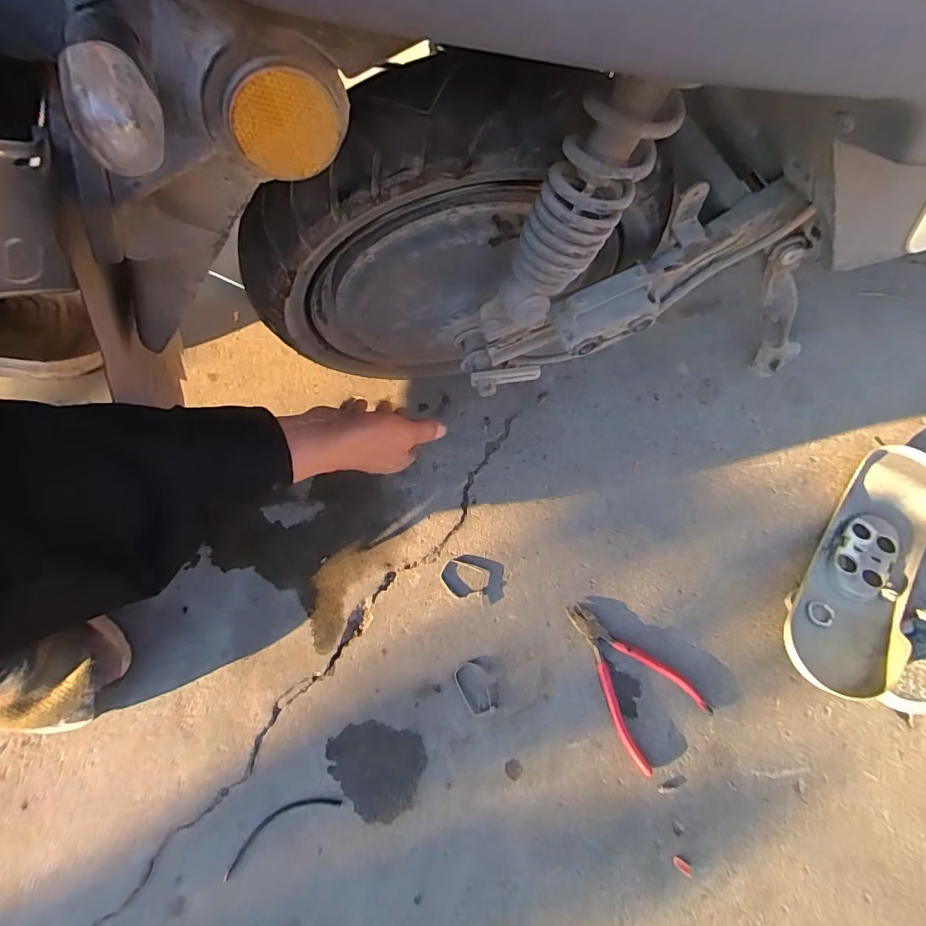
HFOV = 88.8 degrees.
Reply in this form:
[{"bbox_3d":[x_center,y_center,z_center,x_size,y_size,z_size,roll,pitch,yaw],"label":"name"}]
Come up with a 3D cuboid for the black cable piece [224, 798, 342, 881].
[{"bbox_3d":[-0.167,0.332,0.432,0.114,0.008,0.025,-29,67,-10],"label":"black cable piece"}]

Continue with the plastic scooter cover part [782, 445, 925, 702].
[{"bbox_3d":[0.404,0.103,0.469,0.086,0.046,0.284,35,72,17],"label":"plastic scooter cover part"}]

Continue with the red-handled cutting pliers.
[{"bbox_3d":[0.156,0.200,0.458,0.086,0.010,0.146,-32,68,-11],"label":"red-handled cutting pliers"}]

